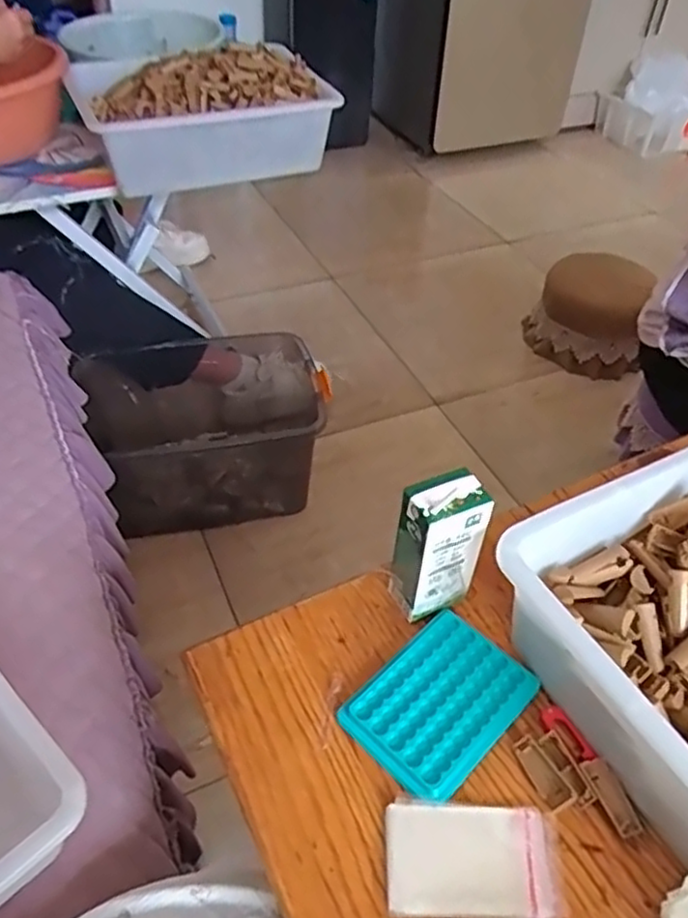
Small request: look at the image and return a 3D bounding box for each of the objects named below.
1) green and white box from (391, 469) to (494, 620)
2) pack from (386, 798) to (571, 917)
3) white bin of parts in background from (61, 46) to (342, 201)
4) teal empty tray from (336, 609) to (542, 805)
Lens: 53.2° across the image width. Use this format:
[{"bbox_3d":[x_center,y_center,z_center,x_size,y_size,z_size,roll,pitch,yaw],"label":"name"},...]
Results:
[{"bbox_3d":[0.072,0.069,0.537,0.055,0.139,0.040,-17,48,-19],"label":"green and white box"},{"bbox_3d":[0.084,0.258,0.442,0.111,0.007,0.066,3,45,0],"label":"pack"},{"bbox_3d":[-0.238,-0.590,1.193,0.401,0.164,0.274,-19,49,-21],"label":"white bin of parts in background"},{"bbox_3d":[0.072,0.181,0.515,0.129,0.014,0.095,-34,56,-31],"label":"teal empty tray"}]

